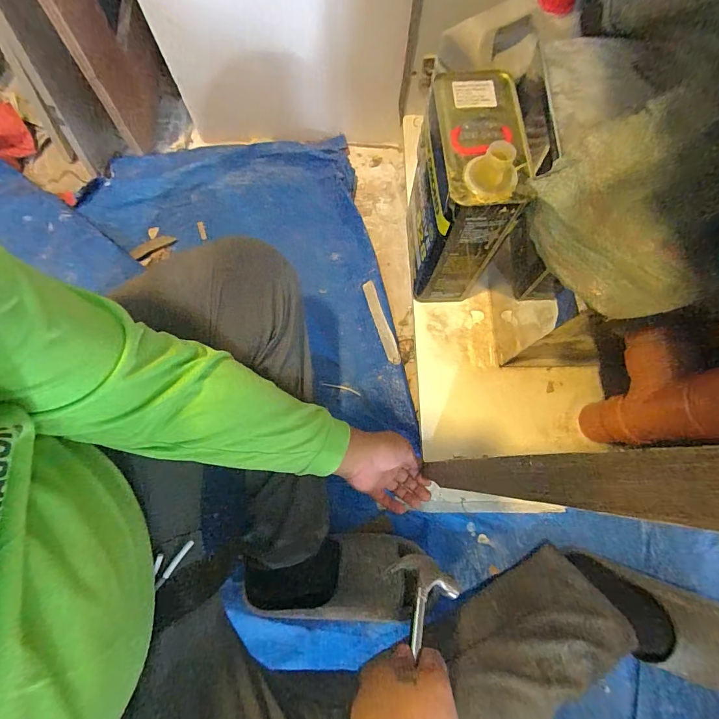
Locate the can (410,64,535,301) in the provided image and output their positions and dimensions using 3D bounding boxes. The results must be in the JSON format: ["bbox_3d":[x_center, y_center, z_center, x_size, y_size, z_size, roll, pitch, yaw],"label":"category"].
[{"bbox_3d":[0.123,-0.203,0.513,0.097,0.240,0.169,2,74,-1],"label":"can"}]

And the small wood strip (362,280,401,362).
[{"bbox_3d":[0.040,-0.068,0.713,0.024,0.004,0.162,-21,74,7],"label":"small wood strip"}]

